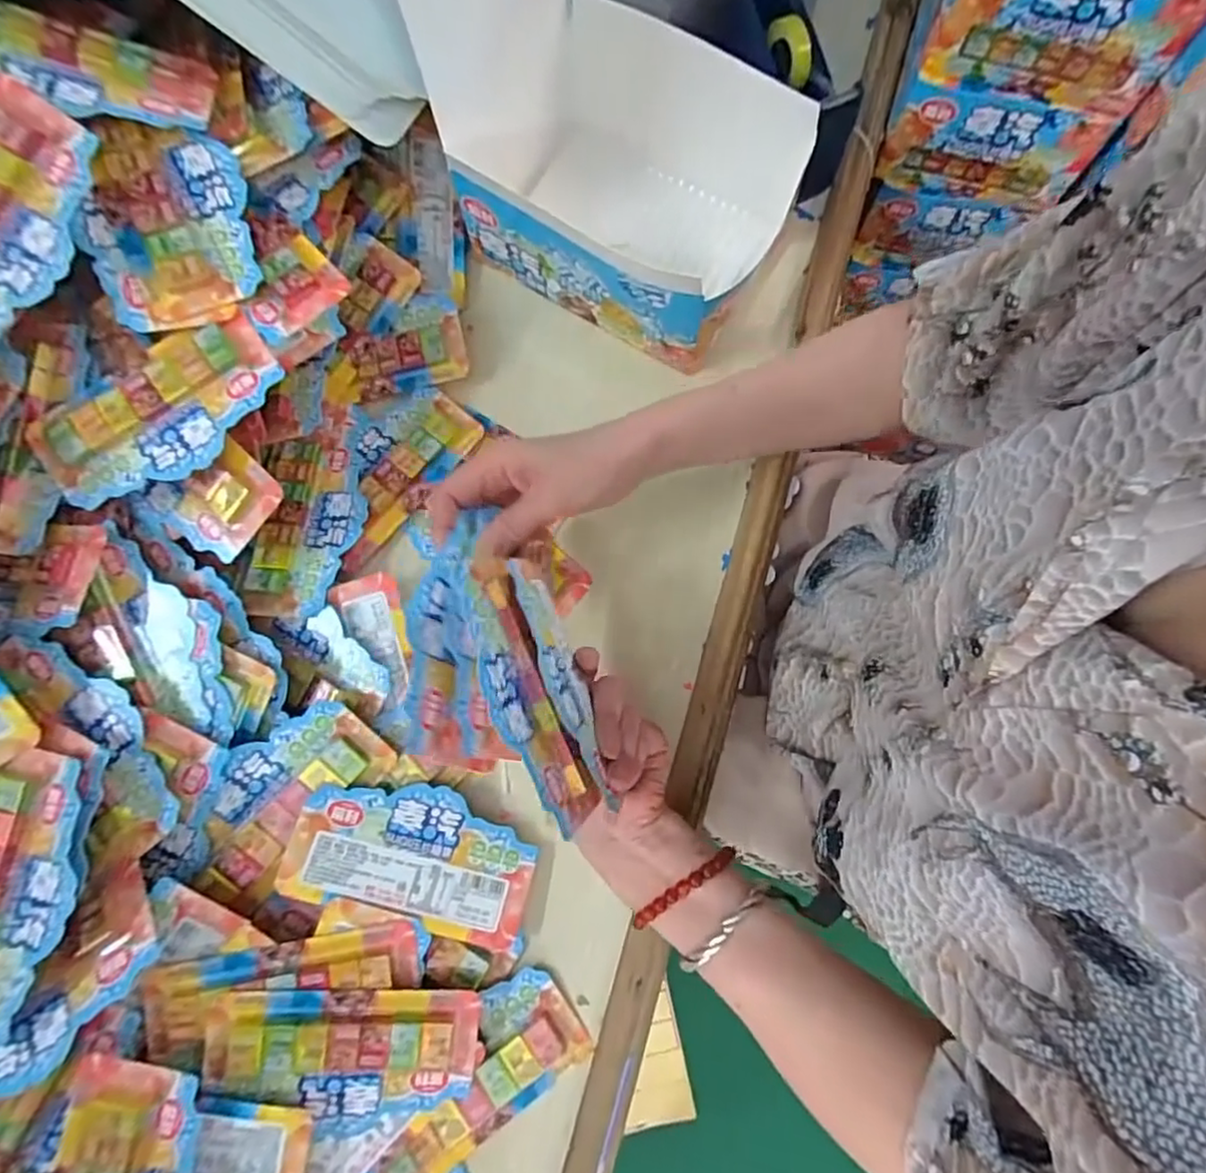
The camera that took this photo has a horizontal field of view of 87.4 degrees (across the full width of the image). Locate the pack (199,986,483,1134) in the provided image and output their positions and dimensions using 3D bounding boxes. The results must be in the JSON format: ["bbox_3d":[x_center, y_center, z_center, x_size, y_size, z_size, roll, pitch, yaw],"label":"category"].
[{"bbox_3d":[-0.147,0.267,0.358,0.145,0.015,0.073,9,78,-11],"label":"pack"}]

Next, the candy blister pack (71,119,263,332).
[{"bbox_3d":[-0.259,-0.213,0.373,0.088,0.015,0.112,-11,93,-14],"label":"candy blister pack"}]

